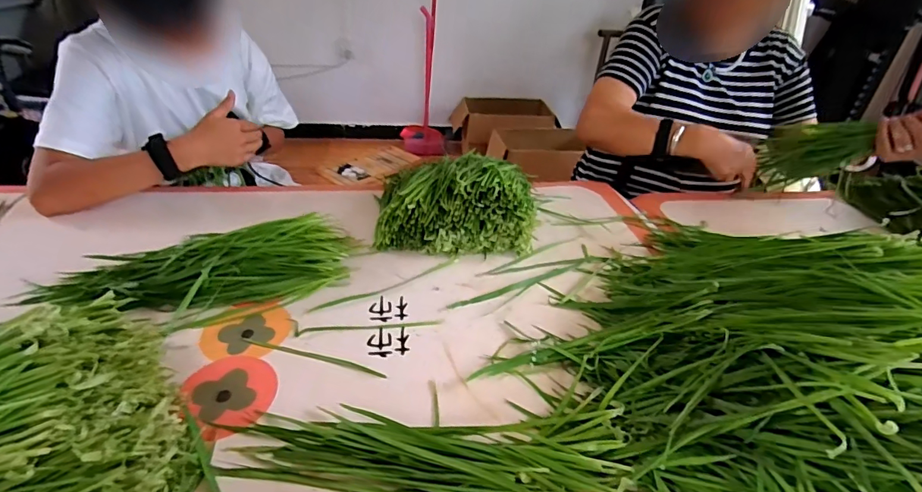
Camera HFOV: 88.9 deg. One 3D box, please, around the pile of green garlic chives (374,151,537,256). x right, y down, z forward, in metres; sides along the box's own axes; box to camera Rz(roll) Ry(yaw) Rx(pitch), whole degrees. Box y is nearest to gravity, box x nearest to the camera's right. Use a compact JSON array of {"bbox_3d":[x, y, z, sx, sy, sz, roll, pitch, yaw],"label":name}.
[{"bbox_3d":[-0.012,-0.089,0.753,0.232,0.096,0.224,1,34,-5],"label":"pile of green garlic chives"}]

